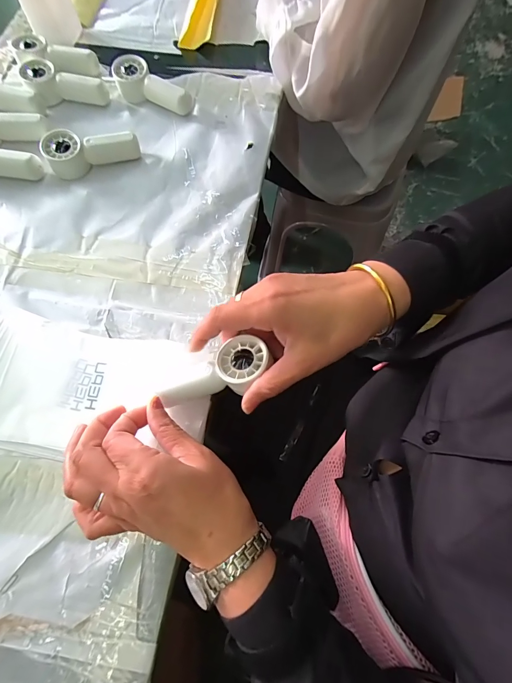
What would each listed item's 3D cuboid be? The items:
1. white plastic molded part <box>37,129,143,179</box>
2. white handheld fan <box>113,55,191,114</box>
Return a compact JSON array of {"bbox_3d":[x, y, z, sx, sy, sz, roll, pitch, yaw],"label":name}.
[{"bbox_3d":[-0.204,-0.239,0.427,0.110,0.032,0.042,-9,70,-5],"label":"white plastic molded part"},{"bbox_3d":[-0.145,-0.340,0.463,0.112,0.033,0.045,38,73,12],"label":"white handheld fan"}]

